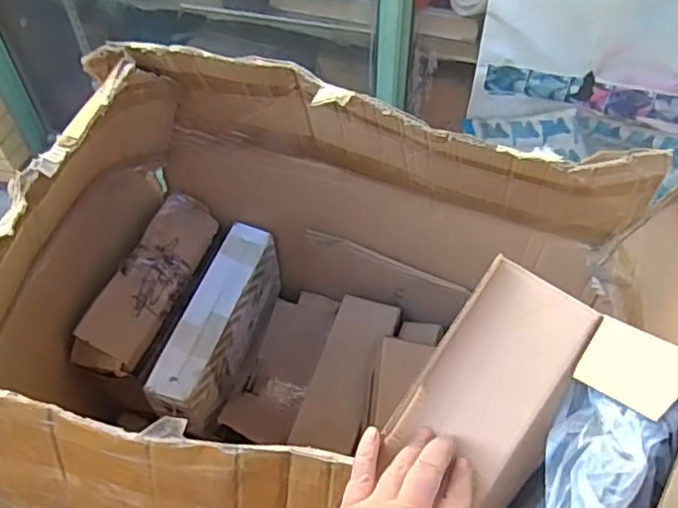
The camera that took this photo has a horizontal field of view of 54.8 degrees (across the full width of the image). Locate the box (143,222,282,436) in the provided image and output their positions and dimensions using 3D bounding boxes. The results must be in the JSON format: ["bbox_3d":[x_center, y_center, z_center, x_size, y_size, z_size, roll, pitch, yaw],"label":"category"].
[{"bbox_3d":[-0.207,0.144,1.157,0.086,0.204,0.349,17,55,13],"label":"box"}]

